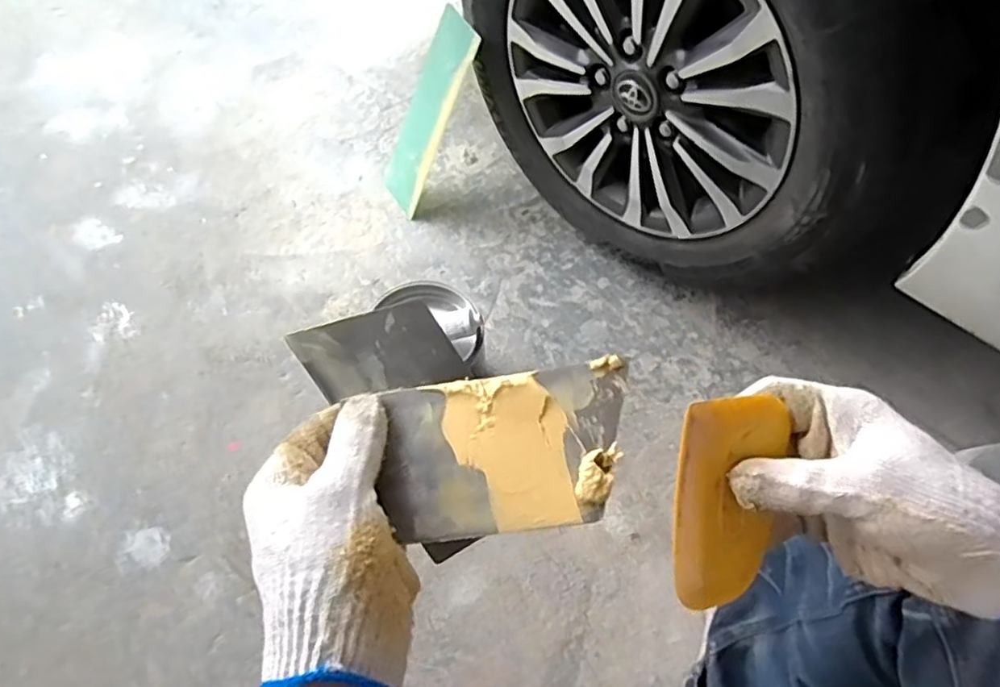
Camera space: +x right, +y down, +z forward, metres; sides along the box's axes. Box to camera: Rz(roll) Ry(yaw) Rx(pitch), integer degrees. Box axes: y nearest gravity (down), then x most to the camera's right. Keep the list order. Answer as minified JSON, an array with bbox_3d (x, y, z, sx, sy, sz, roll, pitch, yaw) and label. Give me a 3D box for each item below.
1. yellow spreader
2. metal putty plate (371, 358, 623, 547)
[{"bbox_3d":[0.112,0.074,0.298,0.063,0.004,0.097,-3,97,-22],"label":"yellow spreader"},{"bbox_3d":[0.002,0.051,0.297,0.115,0.007,0.072,-10,76,9],"label":"metal putty plate"}]

